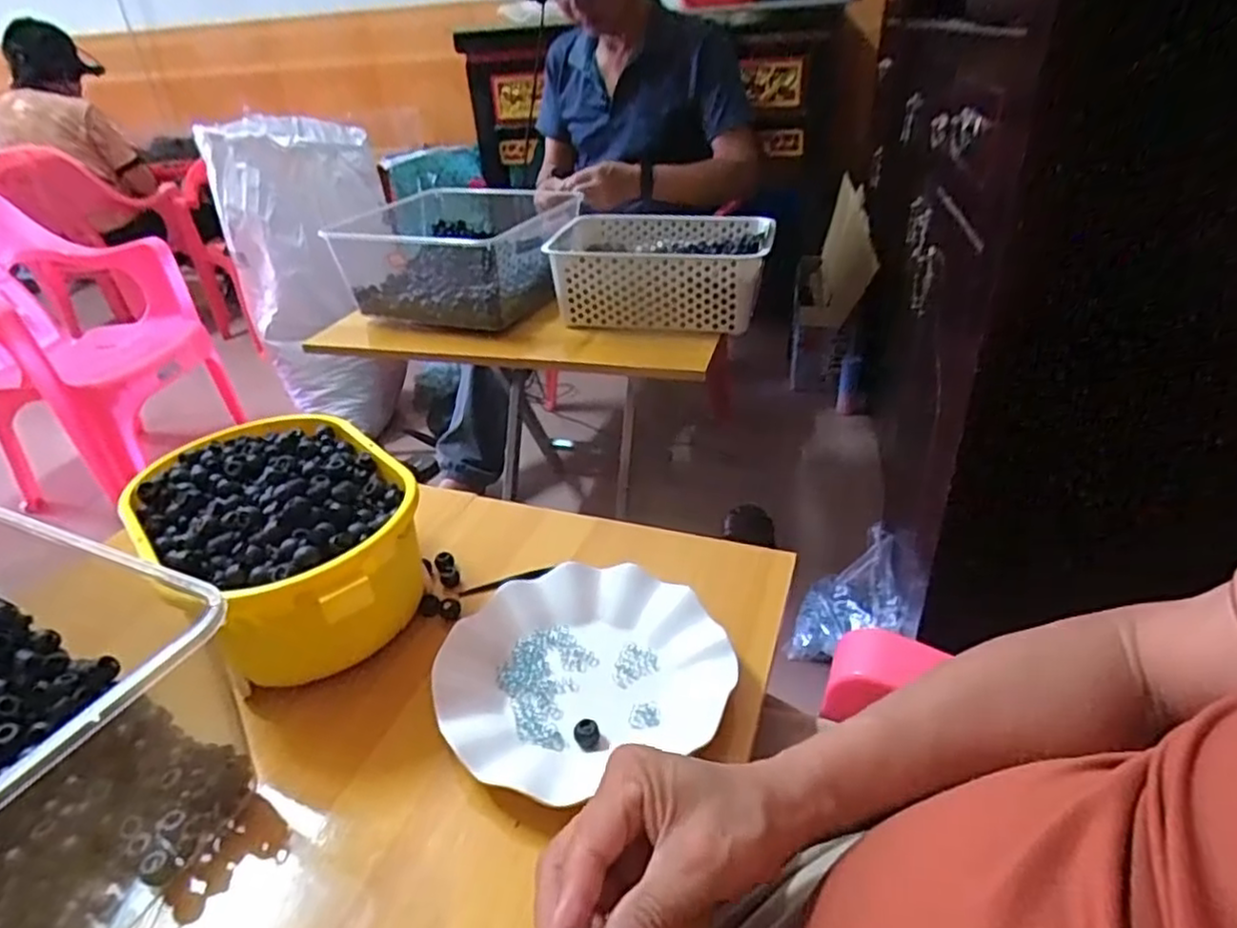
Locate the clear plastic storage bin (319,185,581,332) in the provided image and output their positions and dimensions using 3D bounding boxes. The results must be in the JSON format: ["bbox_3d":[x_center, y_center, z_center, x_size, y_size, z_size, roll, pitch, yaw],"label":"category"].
[{"bbox_3d":[-0.234,-0.318,1.089,0.314,0.137,0.288,13,36,25],"label":"clear plastic storage bin"}]

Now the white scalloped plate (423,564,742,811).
[{"bbox_3d":[-0.025,0.133,0.459,0.179,0.022,0.166,-3,33,2],"label":"white scalloped plate"}]

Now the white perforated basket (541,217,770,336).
[{"bbox_3d":[0.060,-0.292,1.044,0.307,0.114,0.236,0,33,7],"label":"white perforated basket"}]

